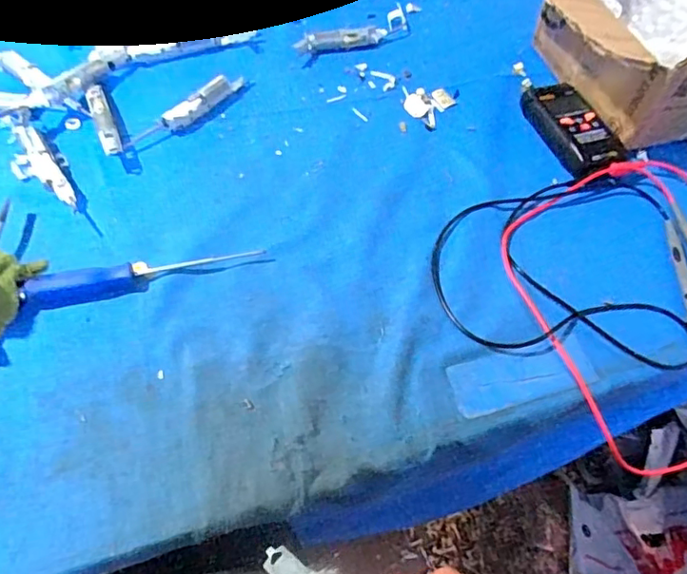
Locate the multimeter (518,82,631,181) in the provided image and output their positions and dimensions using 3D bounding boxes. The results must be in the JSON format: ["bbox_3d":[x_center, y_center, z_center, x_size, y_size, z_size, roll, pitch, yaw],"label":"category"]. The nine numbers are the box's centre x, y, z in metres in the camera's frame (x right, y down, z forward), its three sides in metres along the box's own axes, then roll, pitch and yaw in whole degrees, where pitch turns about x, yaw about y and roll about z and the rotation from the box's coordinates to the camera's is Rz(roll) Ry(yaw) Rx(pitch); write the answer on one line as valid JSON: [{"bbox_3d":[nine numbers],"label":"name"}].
[{"bbox_3d":[0.230,-0.160,0.554,0.057,0.025,0.111,-18,61,-16],"label":"multimeter"}]

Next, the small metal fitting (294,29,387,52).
[{"bbox_3d":[-0.002,-0.274,0.614,0.105,0.016,0.017,-16,60,-15],"label":"small metal fitting"}]

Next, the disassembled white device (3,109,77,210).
[{"bbox_3d":[-0.266,-0.110,0.480,0.041,0.021,0.120,-28,64,-21],"label":"disassembled white device"}]

